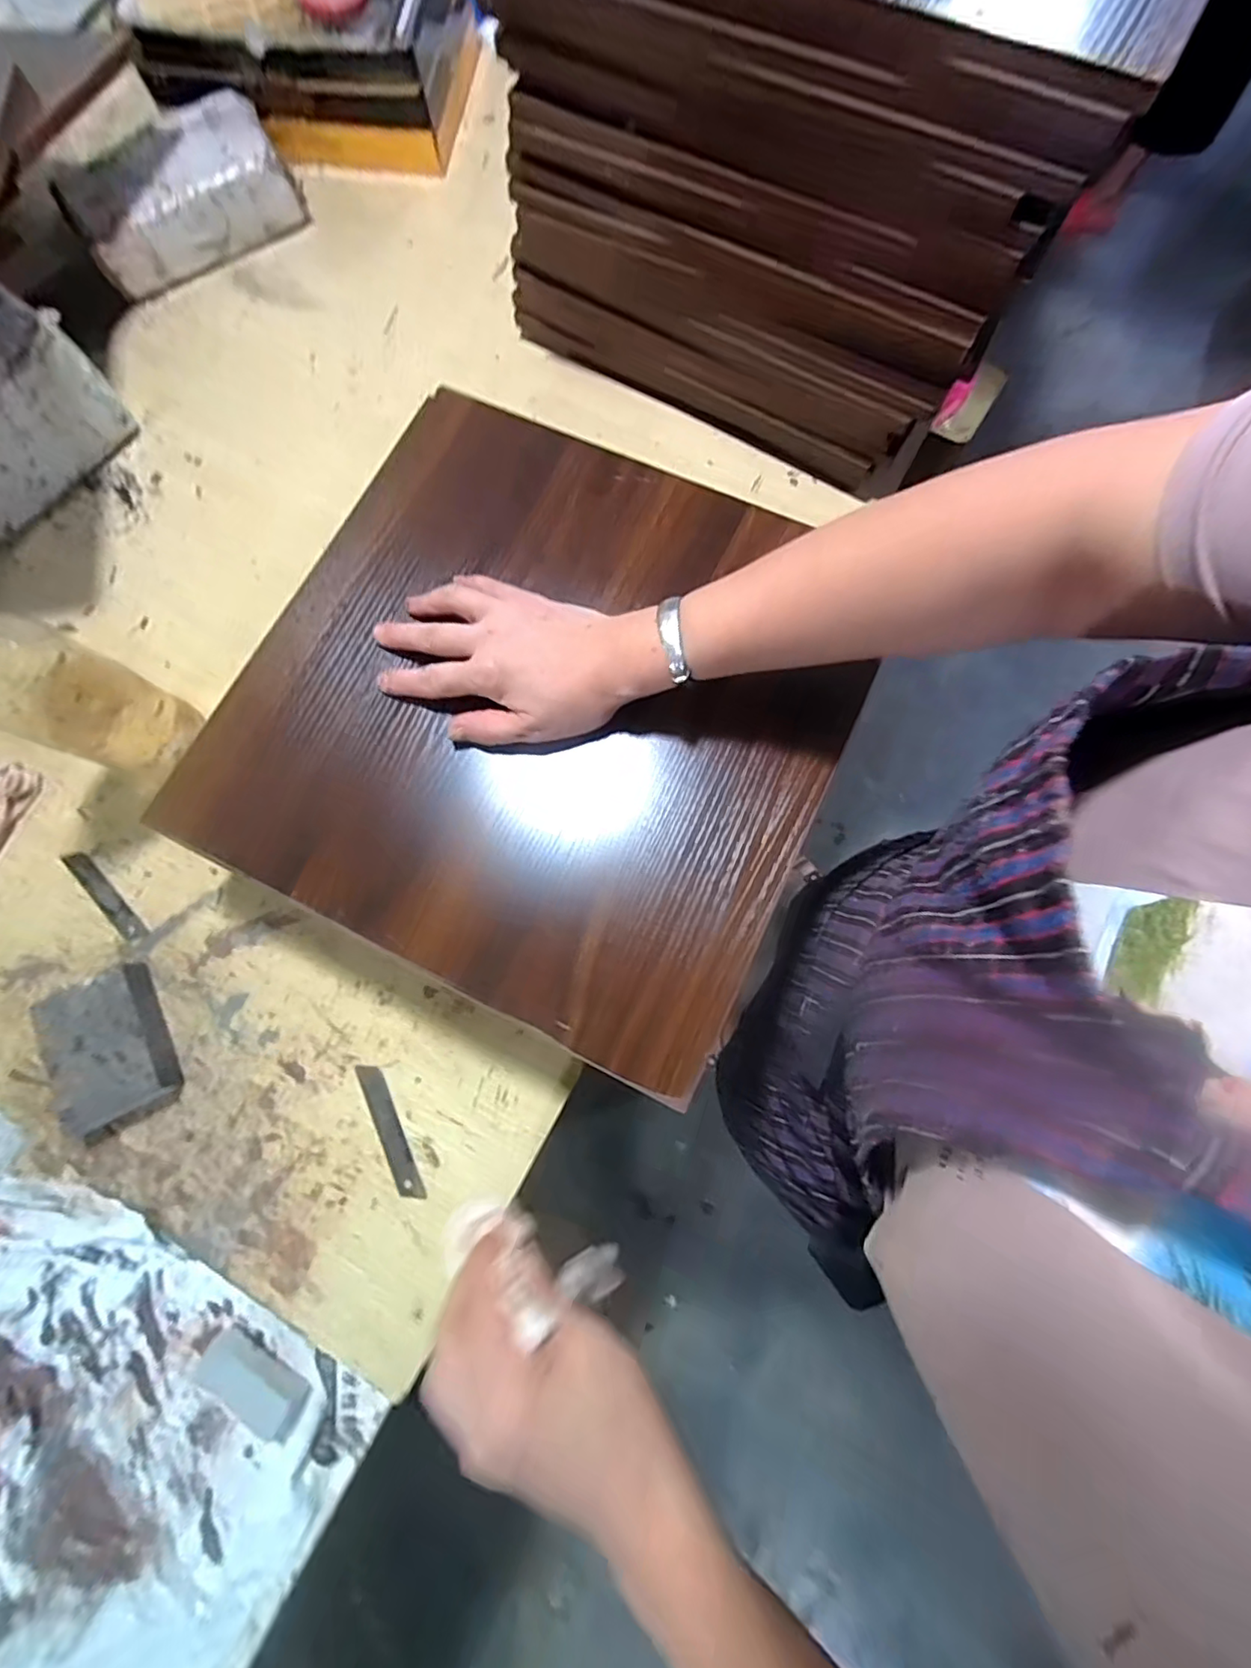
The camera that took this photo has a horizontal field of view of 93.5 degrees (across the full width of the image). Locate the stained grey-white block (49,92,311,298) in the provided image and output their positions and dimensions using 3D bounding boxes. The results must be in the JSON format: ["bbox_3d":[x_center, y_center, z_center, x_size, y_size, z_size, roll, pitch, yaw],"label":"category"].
[{"bbox_3d":[-0.445,-0.647,0.601,0.208,0.065,0.110,-29,77,-5],"label":"stained grey-white block"}]

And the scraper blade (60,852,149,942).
[{"bbox_3d":[-0.411,0.048,0.463,0.096,0.004,0.017,43,81,10],"label":"scraper blade"}]

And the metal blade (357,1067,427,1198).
[{"bbox_3d":[-0.168,0.211,0.419,0.016,0.004,0.098,-26,77,-5],"label":"metal blade"}]

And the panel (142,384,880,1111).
[{"bbox_3d":[-0.054,-0.091,0.382,0.371,0.020,0.372,25,78,7],"label":"panel"}]

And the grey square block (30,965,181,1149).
[{"bbox_3d":[-0.371,0.155,0.424,0.072,0.027,0.106,-28,77,-5],"label":"grey square block"}]

